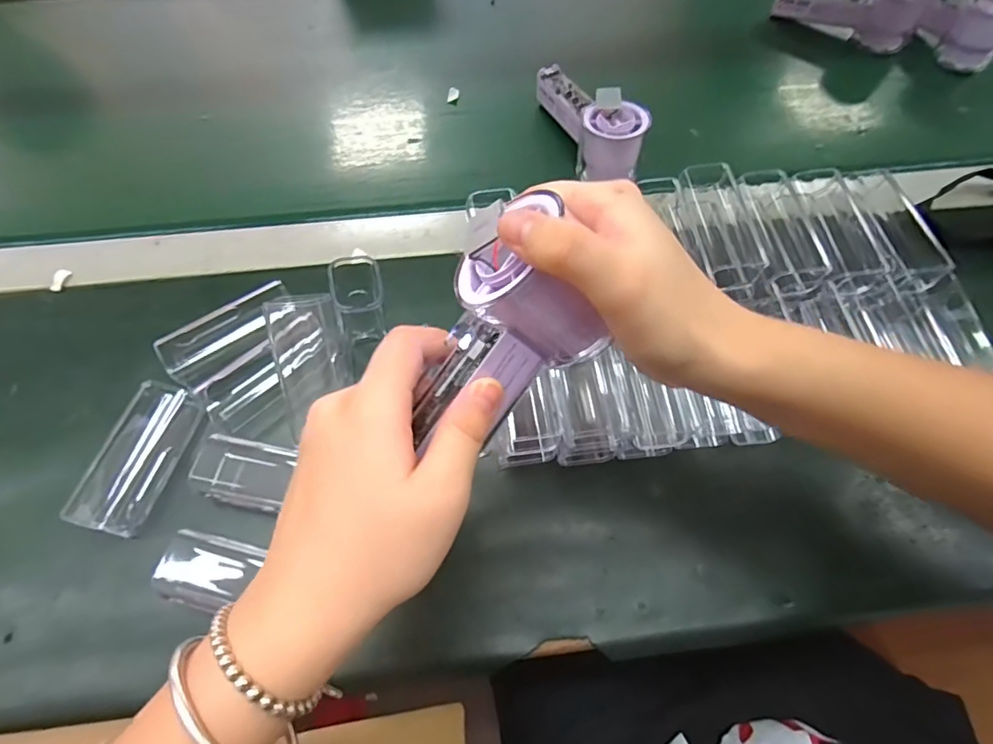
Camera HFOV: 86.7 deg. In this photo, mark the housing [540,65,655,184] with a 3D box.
[{"bbox_3d":[0.082,-0.246,0.488,0.048,0.060,0.141,-19,65,-10],"label":"housing"}]

